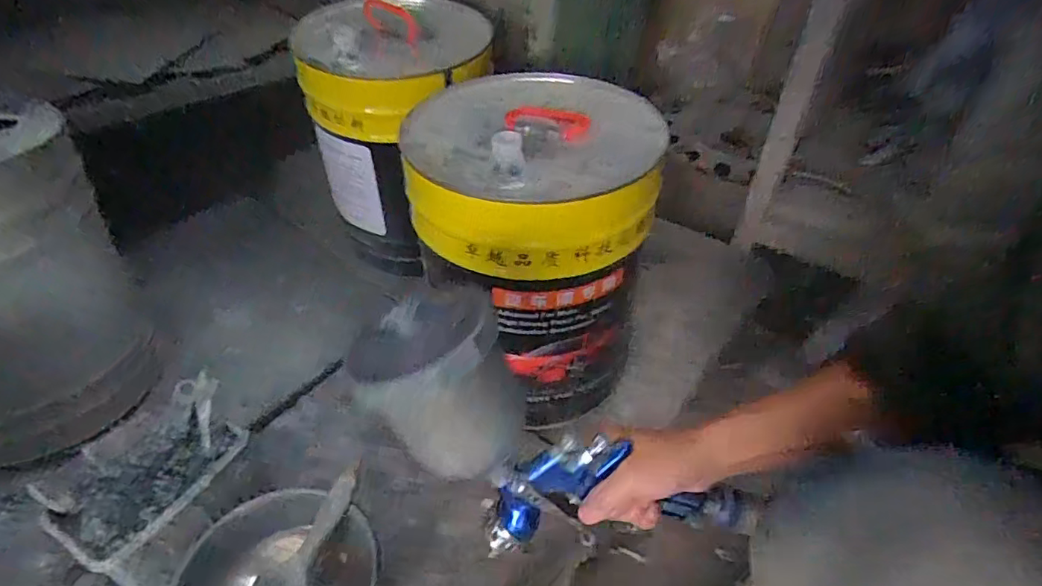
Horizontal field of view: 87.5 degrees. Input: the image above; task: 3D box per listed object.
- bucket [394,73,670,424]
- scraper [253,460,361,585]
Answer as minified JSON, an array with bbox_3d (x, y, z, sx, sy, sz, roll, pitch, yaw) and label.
[{"bbox_3d":[0.017,-0.050,0.623,0.234,0.298,0.246,1,41,-1],"label":"bucket"},{"bbox_3d":[-0.193,0.234,0.504,0.065,0.018,0.151,20,73,18],"label":"scraper"}]

